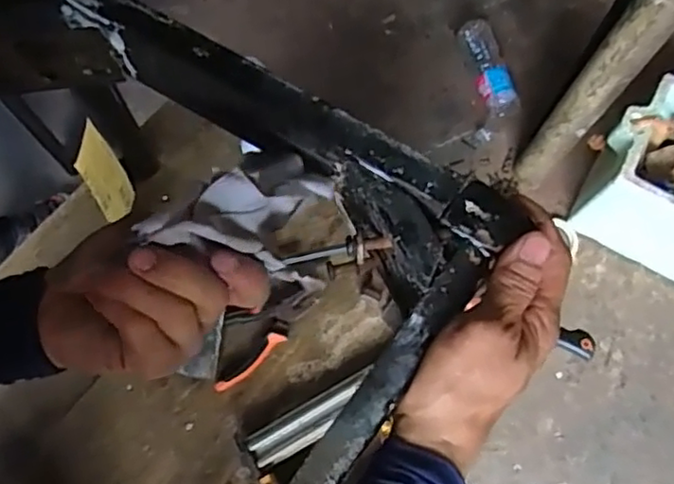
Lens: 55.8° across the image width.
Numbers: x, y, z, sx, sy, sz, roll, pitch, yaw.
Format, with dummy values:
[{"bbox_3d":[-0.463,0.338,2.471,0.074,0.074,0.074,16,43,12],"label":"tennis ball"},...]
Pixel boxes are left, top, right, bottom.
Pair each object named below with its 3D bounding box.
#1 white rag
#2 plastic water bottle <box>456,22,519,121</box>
[{"bbox_3d":[-0.050,-0.018,0.361,0.087,0.066,0.063,11,76,1],"label":"white rag"},{"bbox_3d":[0.334,-0.403,1.425,0.069,0.057,0.245,-15,73,-8],"label":"plastic water bottle"}]

